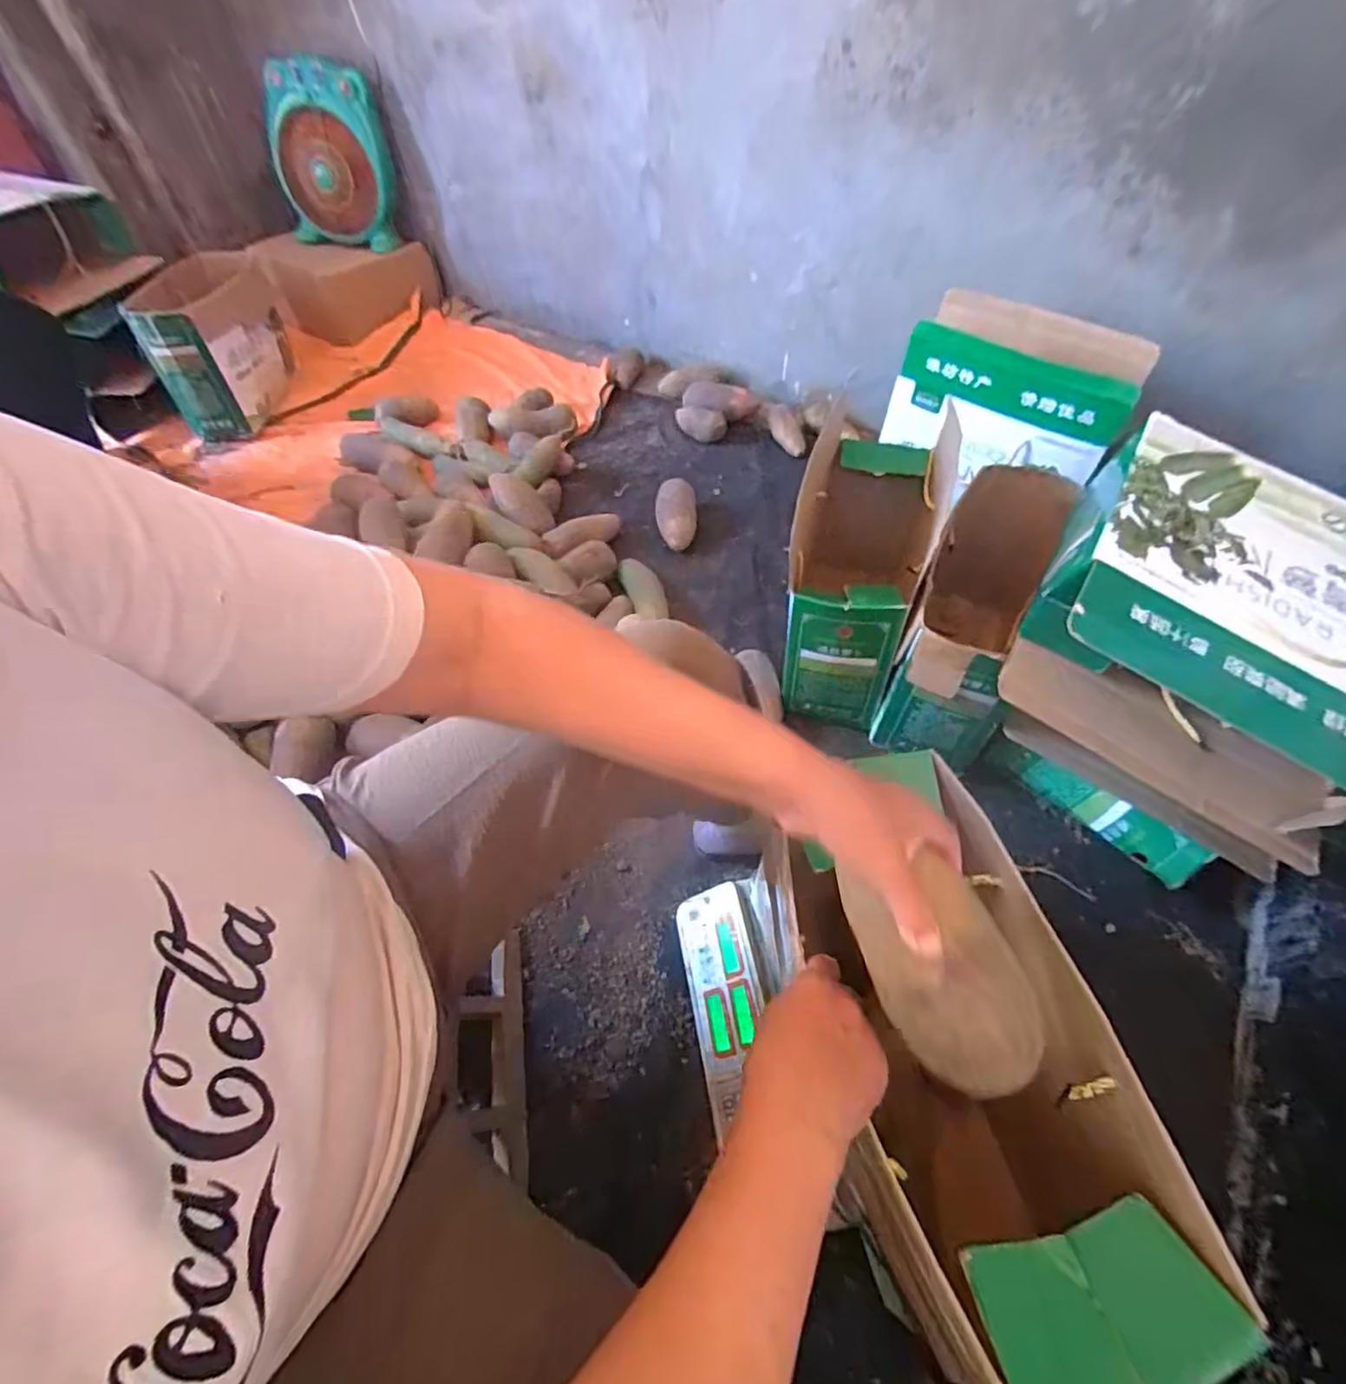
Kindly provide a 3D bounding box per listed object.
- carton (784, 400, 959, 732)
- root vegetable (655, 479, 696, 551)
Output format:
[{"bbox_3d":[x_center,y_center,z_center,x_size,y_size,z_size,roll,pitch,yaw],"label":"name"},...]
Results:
[{"bbox_3d":[0.280,-0.184,0.930,0.182,0.308,0.362,16,54,12],"label":"carton"},{"bbox_3d":[0.005,-0.350,1.211,0.078,0.075,0.142,-3,53,-2],"label":"root vegetable"}]

